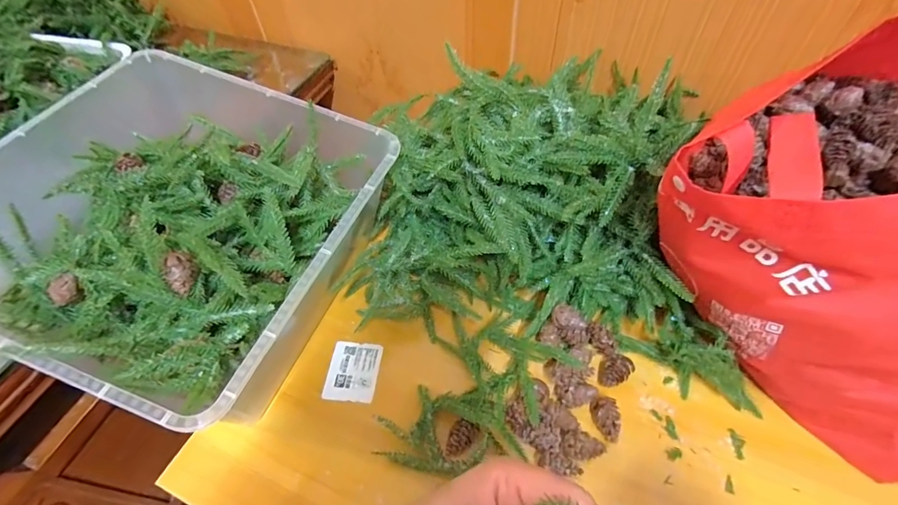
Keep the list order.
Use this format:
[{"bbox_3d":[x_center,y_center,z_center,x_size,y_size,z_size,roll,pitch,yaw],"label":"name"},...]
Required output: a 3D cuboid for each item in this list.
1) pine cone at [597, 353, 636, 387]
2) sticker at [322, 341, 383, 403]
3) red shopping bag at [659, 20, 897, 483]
[{"bbox_3d":[0.154,0.110,0.398,0.032,0.019,0.025,-38,60,-23],"label":"pine cone"},{"bbox_3d":[-0.092,0.115,0.415,0.048,0.004,0.058,3,54,4],"label":"sticker"},{"bbox_3d":[0.362,-0.033,0.364,0.277,0.232,0.337,32,60,23],"label":"red shopping bag"}]

